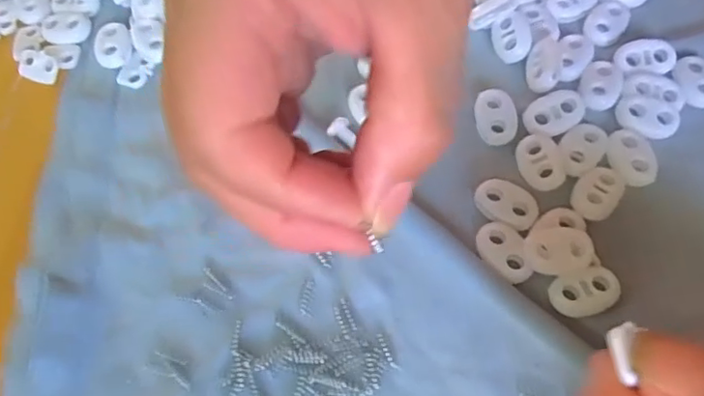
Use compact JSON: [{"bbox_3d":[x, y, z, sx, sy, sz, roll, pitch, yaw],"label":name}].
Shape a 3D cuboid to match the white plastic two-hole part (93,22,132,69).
[{"bbox_3d":[-0.101,-0.065,0.245,0.014,0.007,0.020,-17,64,-5],"label":"white plastic two-hole part"}]

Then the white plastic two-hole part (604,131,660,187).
[{"bbox_3d":[0.099,-0.016,0.205,0.016,0.004,0.022,-5,63,1],"label":"white plastic two-hole part"}]

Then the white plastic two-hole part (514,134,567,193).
[{"bbox_3d":[0.067,-0.014,0.206,0.016,0.004,0.021,-6,63,1],"label":"white plastic two-hole part"}]

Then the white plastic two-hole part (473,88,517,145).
[{"bbox_3d":[0.054,-0.031,0.217,0.015,0.004,0.020,-4,63,2],"label":"white plastic two-hole part"}]

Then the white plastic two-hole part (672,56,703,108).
[{"bbox_3d":[0.130,-0.045,0.218,0.015,0.004,0.022,-11,63,-2],"label":"white plastic two-hole part"}]

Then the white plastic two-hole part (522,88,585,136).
[{"bbox_3d":[0.075,-0.032,0.214,0.022,0.004,0.015,-23,64,-8],"label":"white plastic two-hole part"}]

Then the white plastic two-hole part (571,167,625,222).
[{"bbox_3d":[0.085,-0.003,0.200,0.014,0.004,0.021,34,70,18],"label":"white plastic two-hole part"}]

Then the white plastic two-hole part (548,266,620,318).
[{"bbox_3d":[0.075,0.030,0.186,0.022,0.004,0.014,-17,64,-5],"label":"white plastic two-hole part"}]

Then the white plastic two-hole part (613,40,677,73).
[{"bbox_3d":[0.113,-0.055,0.223,0.023,0.004,0.013,0,64,4],"label":"white plastic two-hole part"}]

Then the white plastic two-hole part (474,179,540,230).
[{"bbox_3d":[0.054,0.001,0.201,0.022,0.004,0.015,31,70,17],"label":"white plastic two-hole part"}]

